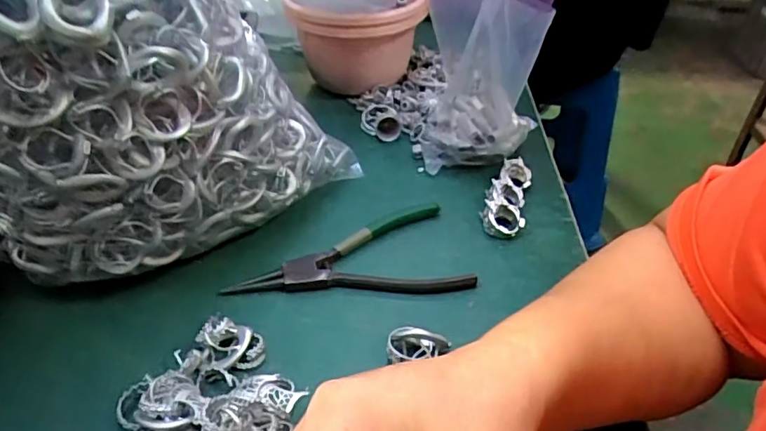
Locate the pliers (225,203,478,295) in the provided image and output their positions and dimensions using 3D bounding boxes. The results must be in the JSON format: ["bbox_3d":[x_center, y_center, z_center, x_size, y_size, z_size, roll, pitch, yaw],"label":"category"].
[{"bbox_3d":[-0.024,0.027,0.394,0.164,0.010,0.082,-4,39,-5],"label":"pliers"}]

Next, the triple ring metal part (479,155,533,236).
[{"bbox_3d":[0.099,-0.015,0.433,0.031,0.024,0.076,11,40,13],"label":"triple ring metal part"}]

